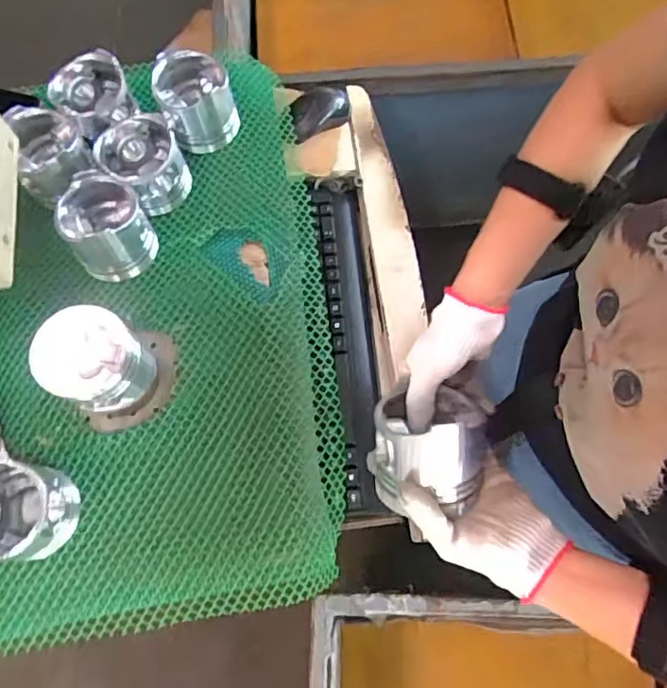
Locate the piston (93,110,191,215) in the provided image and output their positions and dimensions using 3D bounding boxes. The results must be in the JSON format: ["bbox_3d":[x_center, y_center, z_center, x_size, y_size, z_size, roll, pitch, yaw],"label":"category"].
[{"bbox_3d":[-0.228,-0.217,0.687,0.093,0.069,0.086,-29,72,-9],"label":"piston"}]

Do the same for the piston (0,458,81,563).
[{"bbox_3d":[-0.305,0.162,0.553,0.090,0.077,0.090,0,70,1],"label":"piston"}]

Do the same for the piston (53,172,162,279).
[{"bbox_3d":[-0.259,-0.132,0.652,0.086,0.073,0.089,0,70,1],"label":"piston"}]

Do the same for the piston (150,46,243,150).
[{"bbox_3d":[-0.170,-0.302,0.714,0.088,0.086,0.086,-24,72,-7],"label":"piston"}]

